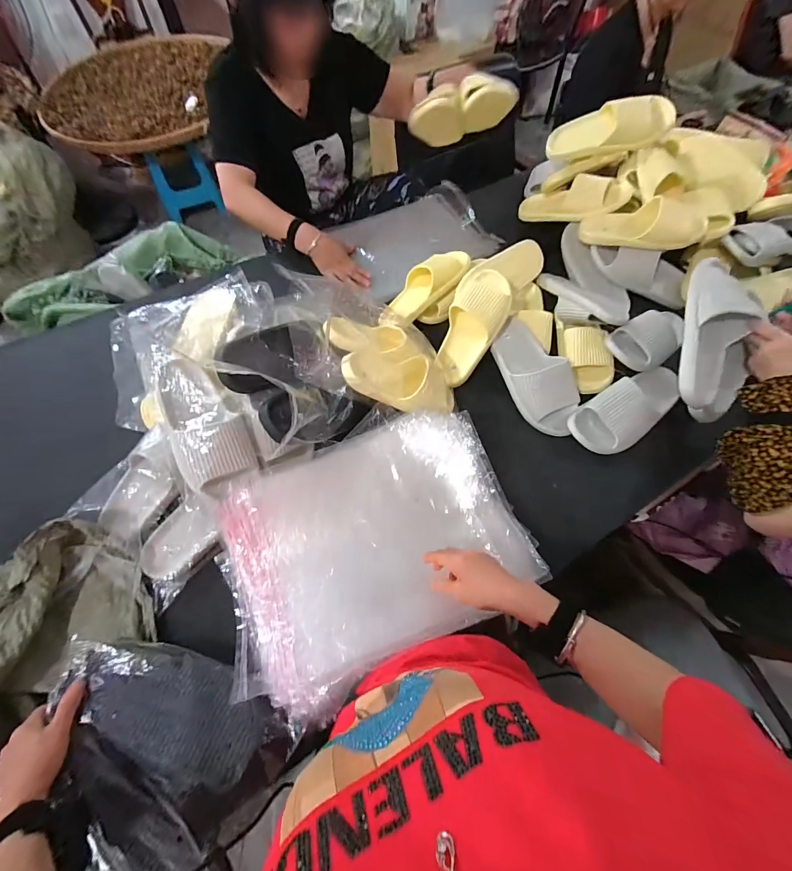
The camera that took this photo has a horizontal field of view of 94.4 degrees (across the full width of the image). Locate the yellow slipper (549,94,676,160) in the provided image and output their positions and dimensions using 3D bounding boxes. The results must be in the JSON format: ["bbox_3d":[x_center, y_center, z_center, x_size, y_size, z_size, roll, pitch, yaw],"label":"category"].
[{"bbox_3d":[0.504,-0.740,0.884,0.263,0.081,0.100,15,61,35],"label":"yellow slipper"}]

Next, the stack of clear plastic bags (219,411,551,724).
[{"bbox_3d":[-0.034,0.154,0.556,0.426,0.067,0.329,-25,66,-13],"label":"stack of clear plastic bags"}]

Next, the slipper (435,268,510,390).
[{"bbox_3d":[0.157,-0.223,0.760,0.112,0.062,0.236,22,98,10],"label":"slipper"}]

